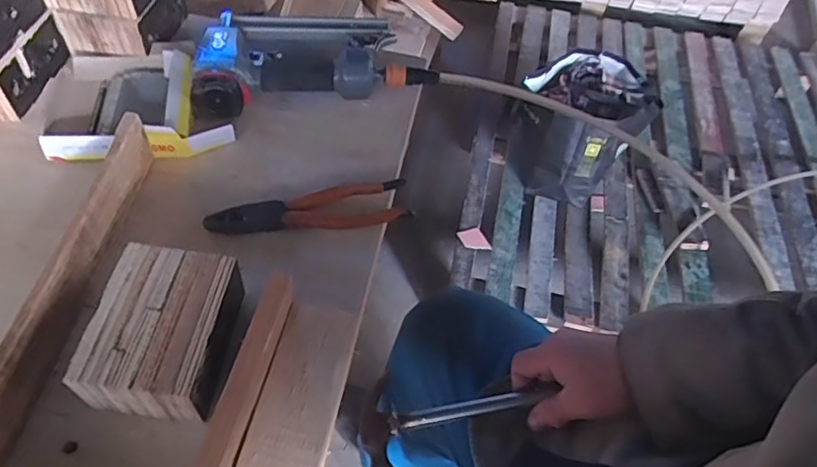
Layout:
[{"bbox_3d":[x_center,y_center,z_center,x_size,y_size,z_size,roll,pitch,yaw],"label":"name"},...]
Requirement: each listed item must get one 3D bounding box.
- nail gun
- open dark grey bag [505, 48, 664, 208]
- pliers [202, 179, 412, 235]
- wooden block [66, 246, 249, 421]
[{"bbox_3d":[-0.116,-0.214,0.690,0.261,0.064,0.152,-8,54,-12],"label":"nail gun"},{"bbox_3d":[0.379,-0.240,1.300,0.253,0.202,0.291,33,57,18],"label":"open dark grey bag"},{"bbox_3d":[-0.098,-0.021,0.575,0.195,0.018,0.047,-7,54,-11],"label":"pliers"},{"bbox_3d":[-0.189,0.081,0.460,0.104,0.061,0.122,5,52,-2],"label":"wooden block"}]

